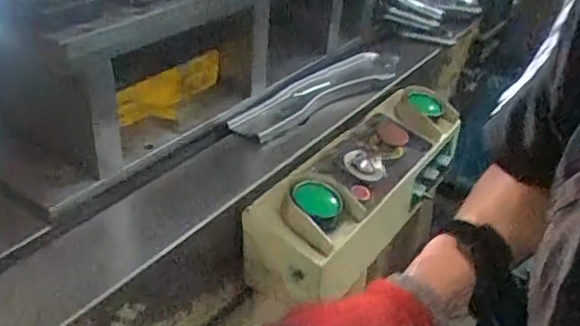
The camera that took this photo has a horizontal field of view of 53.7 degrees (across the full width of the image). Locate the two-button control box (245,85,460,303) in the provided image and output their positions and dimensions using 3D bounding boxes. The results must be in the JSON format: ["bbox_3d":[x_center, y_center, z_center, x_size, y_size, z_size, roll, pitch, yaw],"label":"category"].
[{"bbox_3d":[0.127,0.029,0.960,0.148,0.134,0.484,25,39,28],"label":"two-button control box"}]

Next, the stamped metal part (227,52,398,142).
[{"bbox_3d":[0.067,-0.130,1.079,0.101,0.033,0.448,26,40,29],"label":"stamped metal part"}]

